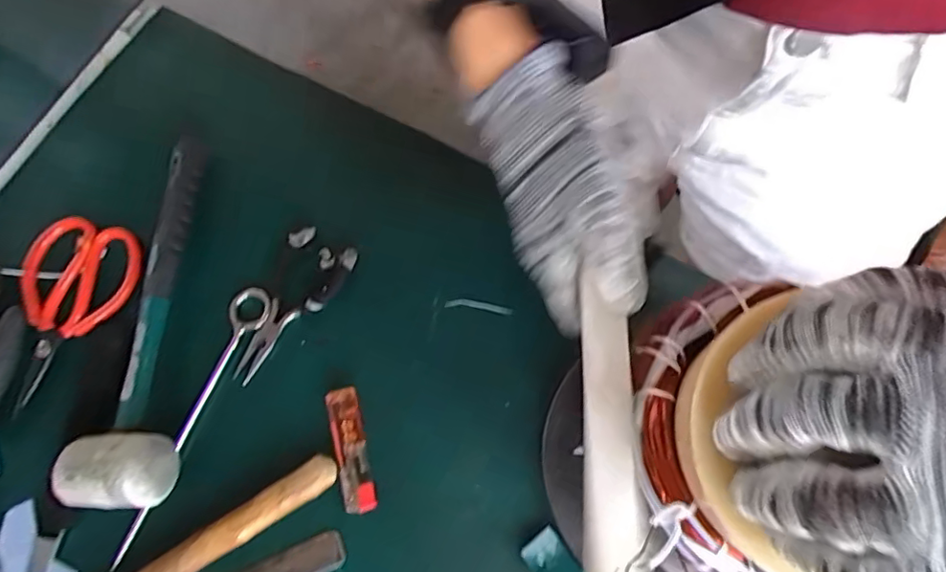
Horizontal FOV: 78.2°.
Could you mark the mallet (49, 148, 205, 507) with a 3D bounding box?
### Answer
[{"bbox_3d":[-0.249,0.014,0.444,0.070,0.047,0.288,-4,72,4],"label":"mallet"}]

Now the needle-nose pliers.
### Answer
[{"bbox_3d":[-0.150,0.013,0.457,0.059,0.012,0.128,29,77,13],"label":"needle-nose pliers"}]

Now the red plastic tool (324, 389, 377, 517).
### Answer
[{"bbox_3d":[-0.089,0.119,0.423,0.023,0.012,0.087,-16,72,0],"label":"red plastic tool"}]

